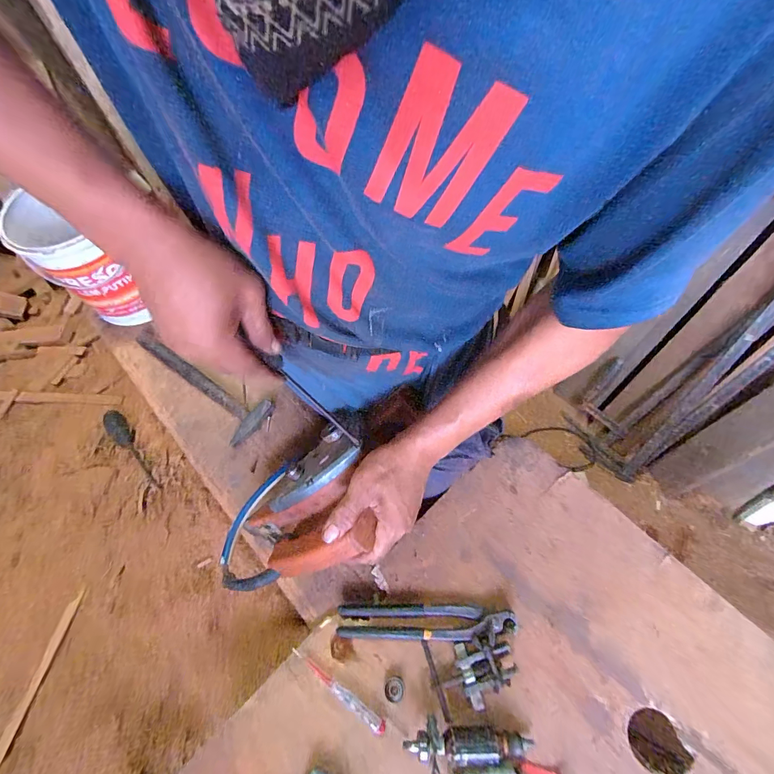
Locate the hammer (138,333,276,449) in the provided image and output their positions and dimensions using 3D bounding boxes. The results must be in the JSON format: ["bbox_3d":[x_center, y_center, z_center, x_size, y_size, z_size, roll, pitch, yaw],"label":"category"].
[{"bbox_3d":[-0.327,-0.021,0.644,0.303,0.020,0.083,36,68,17],"label":"hammer"}]

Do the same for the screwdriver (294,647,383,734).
[{"bbox_3d":[-0.060,0.362,0.449,0.134,0.014,0.014,31,67,15],"label":"screwdriver"}]

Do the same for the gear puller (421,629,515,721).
[{"bbox_3d":[0.099,0.333,0.437,0.095,0.030,0.066,-12,63,-6],"label":"gear puller"}]

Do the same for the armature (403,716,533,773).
[{"bbox_3d":[0.091,0.389,0.410,0.138,0.033,0.040,-5,63,-3],"label":"armature"}]

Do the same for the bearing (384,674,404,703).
[{"bbox_3d":[0.009,0.360,0.444,0.023,0.005,0.025,16,64,8],"label":"bearing"}]

